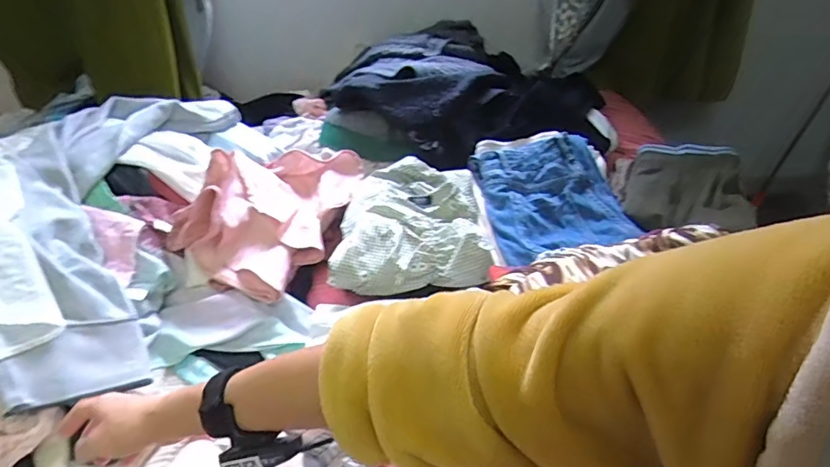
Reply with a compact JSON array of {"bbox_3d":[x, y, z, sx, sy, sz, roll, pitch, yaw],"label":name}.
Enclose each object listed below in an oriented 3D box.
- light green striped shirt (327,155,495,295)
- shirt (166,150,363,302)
[{"bbox_3d":[0.000,-0.022,0.882,0.255,0.060,0.286,2,42,4],"label":"light green striped shirt"},{"bbox_3d":[-0.244,-0.068,0.889,0.210,0.136,0.362,13,43,15],"label":"shirt"}]

